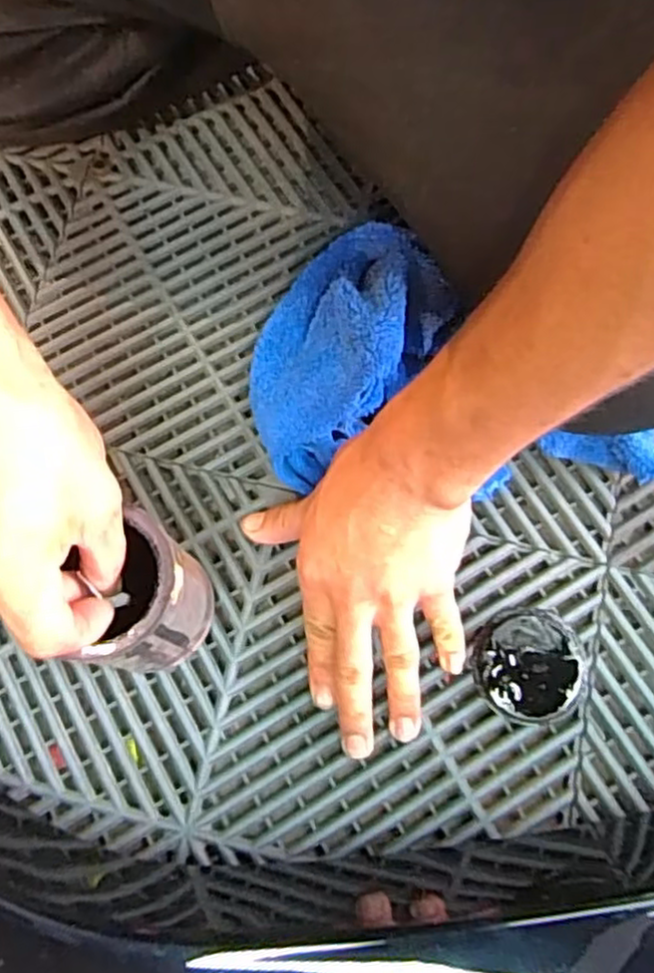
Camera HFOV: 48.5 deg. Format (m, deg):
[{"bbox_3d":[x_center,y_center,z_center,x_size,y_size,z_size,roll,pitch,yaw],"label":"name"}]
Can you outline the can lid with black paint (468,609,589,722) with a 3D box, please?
[{"bbox_3d":[0.115,0.102,0.414,0.062,0.014,0.062,-6,73,-1],"label":"can lid with black paint"}]

